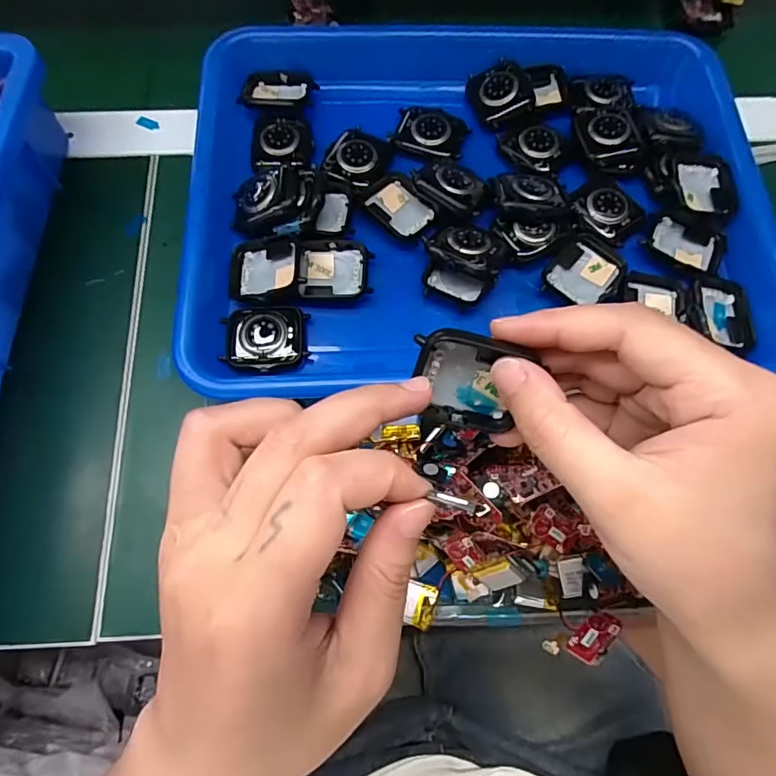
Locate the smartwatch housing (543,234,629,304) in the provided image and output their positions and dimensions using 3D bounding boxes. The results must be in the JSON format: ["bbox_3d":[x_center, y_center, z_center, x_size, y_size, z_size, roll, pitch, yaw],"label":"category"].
[{"bbox_3d":[0.115,-0.066,0.288,0.040,0.008,0.043,40,74,12],"label":"smartwatch housing"}]

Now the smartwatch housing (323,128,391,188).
[{"bbox_3d":[-0.019,-0.141,0.307,0.036,0.006,0.041,24,72,7],"label":"smartwatch housing"}]

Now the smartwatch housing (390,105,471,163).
[{"bbox_3d":[0.026,-0.159,0.315,0.045,0.009,0.033,22,71,7],"label":"smartwatch housing"}]

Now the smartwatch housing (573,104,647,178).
[{"bbox_3d":[0.137,-0.158,0.313,0.037,0.014,0.048,-6,70,-3],"label":"smartwatch housing"}]

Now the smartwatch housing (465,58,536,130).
[{"bbox_3d":[0.073,-0.188,0.323,0.035,0.011,0.044,-26,74,10],"label":"smartwatch housing"}]

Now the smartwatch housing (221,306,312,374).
[{"bbox_3d":[-0.066,-0.027,0.267,0.043,0.009,0.035,1,70,-1],"label":"smartwatch housing"}]

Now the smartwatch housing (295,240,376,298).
[{"bbox_3d":[-0.030,-0.067,0.283,0.041,0.012,0.033,2,70,0],"label":"smartwatch housing"}]

